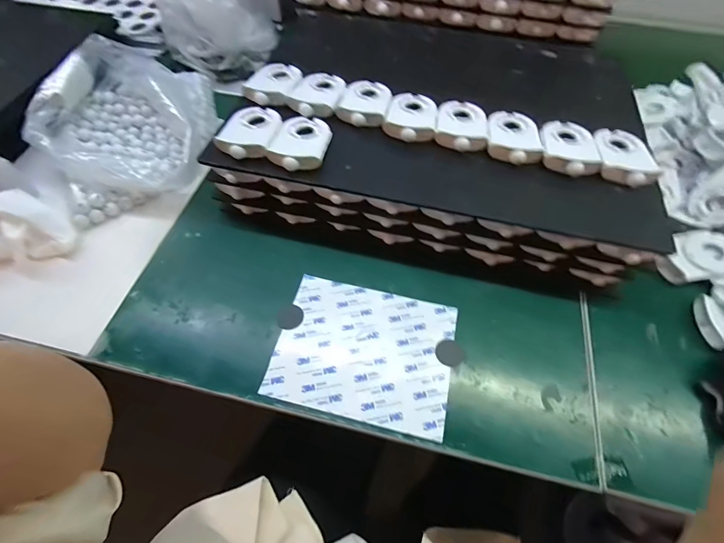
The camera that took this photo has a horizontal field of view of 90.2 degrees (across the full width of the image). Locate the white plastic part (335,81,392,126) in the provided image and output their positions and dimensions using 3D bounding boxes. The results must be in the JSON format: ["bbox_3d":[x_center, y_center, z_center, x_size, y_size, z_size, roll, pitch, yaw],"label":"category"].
[{"bbox_3d":[0.005,-0.207,0.432,0.057,0.012,0.087,11,59,6],"label":"white plastic part"}]

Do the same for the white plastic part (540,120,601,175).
[{"bbox_3d":[0.228,-0.142,0.397,0.058,0.014,0.094,10,59,5],"label":"white plastic part"}]

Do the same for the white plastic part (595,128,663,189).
[{"bbox_3d":[0.284,-0.129,0.390,0.055,0.015,0.088,13,59,7],"label":"white plastic part"}]

